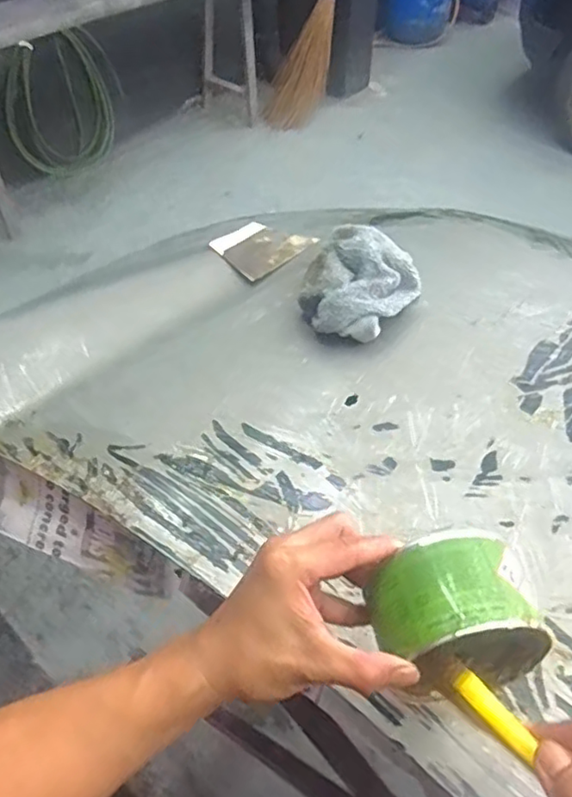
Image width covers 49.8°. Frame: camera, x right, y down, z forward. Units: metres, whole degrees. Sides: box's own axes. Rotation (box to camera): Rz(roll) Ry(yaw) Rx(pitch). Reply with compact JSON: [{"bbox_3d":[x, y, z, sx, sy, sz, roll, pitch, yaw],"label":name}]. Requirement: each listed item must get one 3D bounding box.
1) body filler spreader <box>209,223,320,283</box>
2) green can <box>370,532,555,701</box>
[{"bbox_3d":[-0.037,-0.210,0.848,0.105,0.011,0.130,32,56,26],"label":"body filler spreader"},{"bbox_3d":[0.102,0.137,0.382,0.095,0.093,0.076,-17,50,-14],"label":"green can"}]

